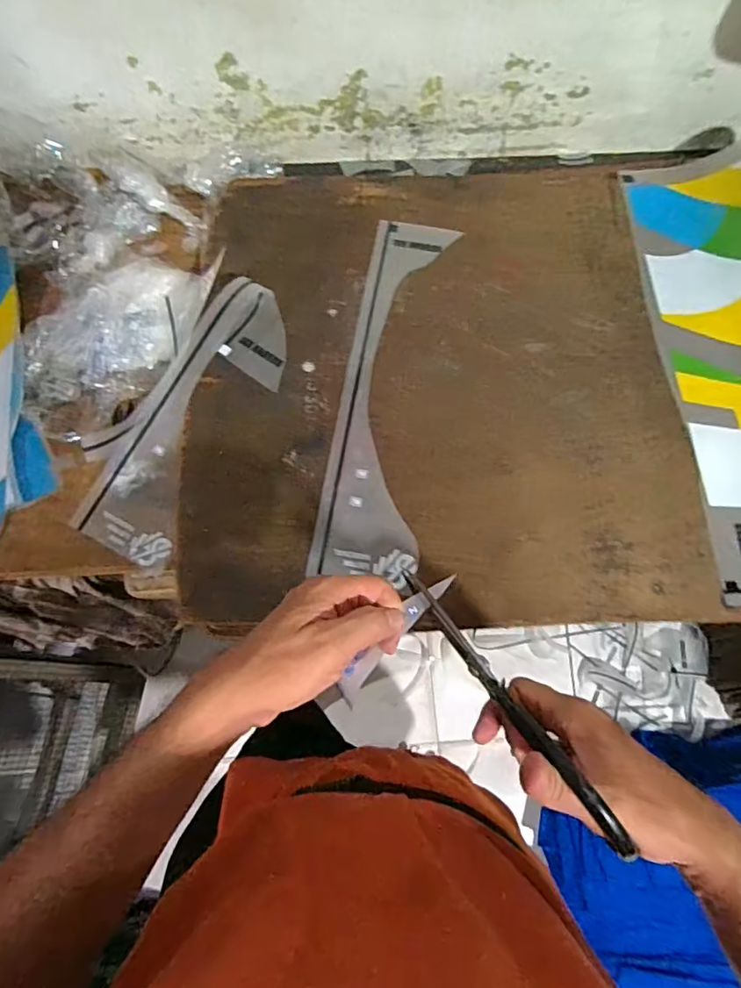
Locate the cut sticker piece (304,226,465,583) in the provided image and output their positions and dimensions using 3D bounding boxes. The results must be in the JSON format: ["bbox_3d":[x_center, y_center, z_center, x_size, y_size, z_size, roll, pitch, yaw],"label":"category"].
[{"bbox_3d":[0.025,-0.134,0.658,0.109,0.004,0.474,9,72,1],"label":"cut sticker piece"}]

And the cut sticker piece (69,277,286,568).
[{"bbox_3d":[-0.212,-0.093,0.639,0.125,0.085,0.349,31,75,10],"label":"cut sticker piece"}]

